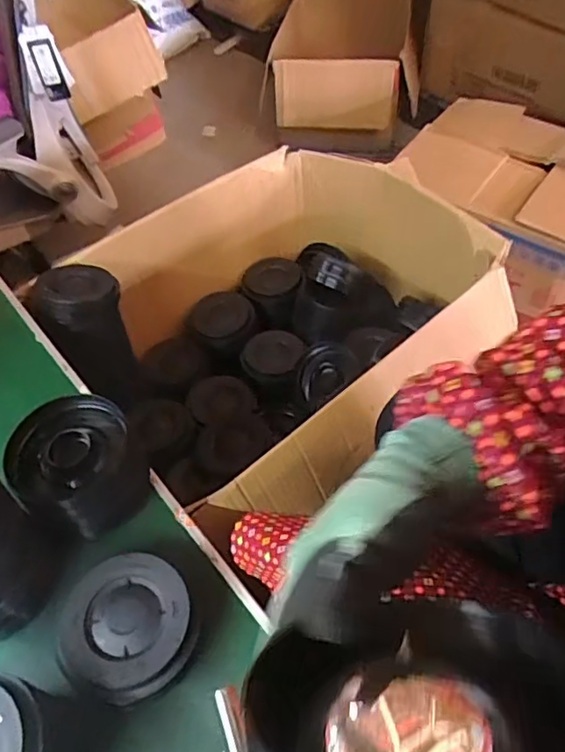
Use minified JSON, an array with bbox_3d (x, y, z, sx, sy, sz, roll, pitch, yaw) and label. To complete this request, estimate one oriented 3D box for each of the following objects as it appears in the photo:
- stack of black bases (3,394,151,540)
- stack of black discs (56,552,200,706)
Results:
[{"bbox_3d":[-0.206,0.093,0.579,0.117,0.079,0.120,-26,55,-14],"label":"stack of black bases"},{"bbox_3d":[-0.132,0.218,0.497,0.115,0.044,0.109,28,60,24],"label":"stack of black discs"}]

